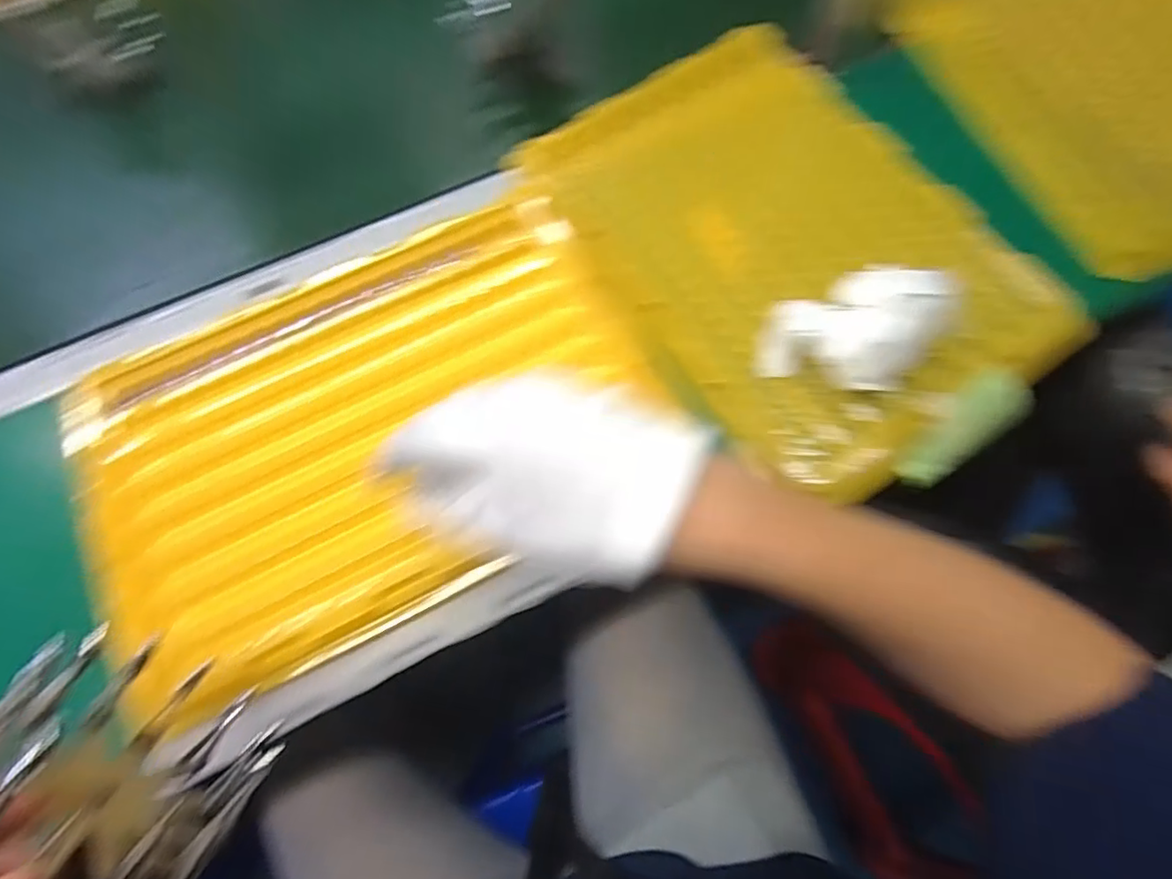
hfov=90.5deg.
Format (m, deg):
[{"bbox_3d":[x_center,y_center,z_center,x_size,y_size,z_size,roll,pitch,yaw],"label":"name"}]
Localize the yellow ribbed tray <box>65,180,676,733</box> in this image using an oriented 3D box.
[{"bbox_3d":[-0.149,-0.023,0.389,0.375,0.033,0.270,-29,72,-9],"label":"yellow ribbed tray"}]

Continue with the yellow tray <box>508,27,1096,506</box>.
[{"bbox_3d":[0.148,-0.153,0.443,0.266,0.031,0.360,-33,72,-10],"label":"yellow tray"}]

